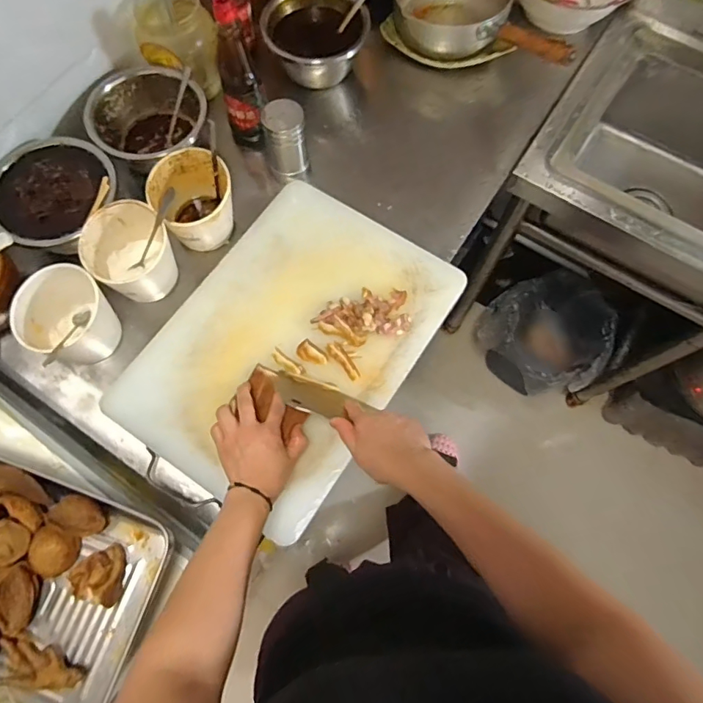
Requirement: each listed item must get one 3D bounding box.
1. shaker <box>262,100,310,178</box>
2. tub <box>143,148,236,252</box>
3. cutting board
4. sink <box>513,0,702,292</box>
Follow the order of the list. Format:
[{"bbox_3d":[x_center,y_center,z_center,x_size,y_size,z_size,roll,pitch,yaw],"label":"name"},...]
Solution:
[{"bbox_3d":[-0.100,-0.325,0.740,0.062,0.104,0.057,-8,71,-3],"label":"shaker"},{"bbox_3d":[-0.227,-0.217,0.717,0.111,0.109,0.110,0,71,0],"label":"tub"},{"bbox_3d":[-0.078,-0.028,0.671,0.321,0.023,0.446,33,74,10],"label":"cutting board"},{"bbox_3d":[0.578,-0.300,0.874,0.481,0.226,0.433,33,74,10],"label":"sink"}]

